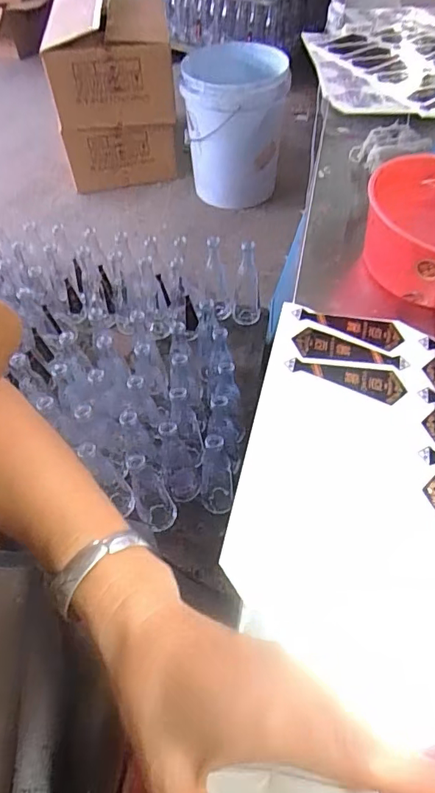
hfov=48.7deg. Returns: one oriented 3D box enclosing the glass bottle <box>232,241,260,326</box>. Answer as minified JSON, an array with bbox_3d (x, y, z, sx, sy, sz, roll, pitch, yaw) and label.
[{"bbox_3d":[0.066,-0.262,1.097,0.063,0.201,0.065,-1,54,2],"label":"glass bottle"}]

